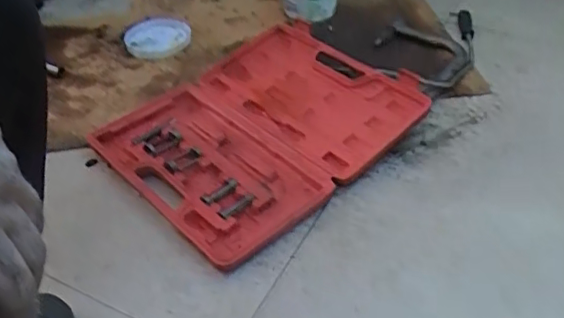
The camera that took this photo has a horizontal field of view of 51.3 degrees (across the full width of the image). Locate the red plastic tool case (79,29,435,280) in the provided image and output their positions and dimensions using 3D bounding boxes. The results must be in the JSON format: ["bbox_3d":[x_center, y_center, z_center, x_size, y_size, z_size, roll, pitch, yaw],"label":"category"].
[{"bbox_3d":[-0.036,-0.058,0.854,0.398,0.077,0.334,-33,49,-29],"label":"red plastic tool case"}]

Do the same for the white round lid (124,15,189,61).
[{"bbox_3d":[-0.220,-0.217,1.051,0.099,0.029,0.114,-31,48,-27],"label":"white round lid"}]

